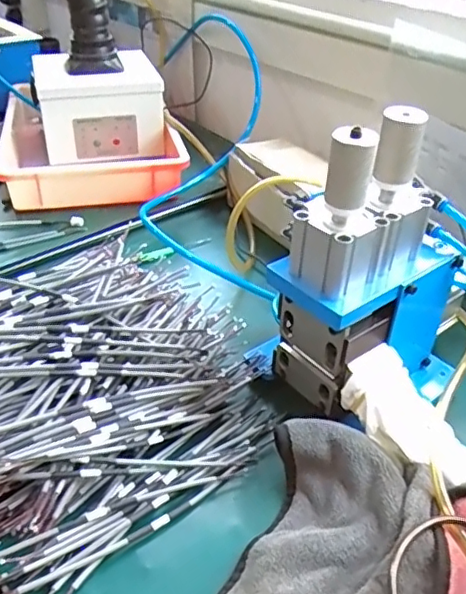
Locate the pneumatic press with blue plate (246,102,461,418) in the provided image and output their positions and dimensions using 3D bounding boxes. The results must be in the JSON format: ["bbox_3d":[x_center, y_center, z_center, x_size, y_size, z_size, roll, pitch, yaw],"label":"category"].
[{"bbox_3d":[0.118,-0.029,0.487,0.172,0.242,0.105,-18,40,-25],"label":"pneumatic press with blue plate"}]

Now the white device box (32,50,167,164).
[{"bbox_3d":[-0.202,-0.288,0.887,0.181,0.124,0.117,-5,37,-10],"label":"white device box"}]

